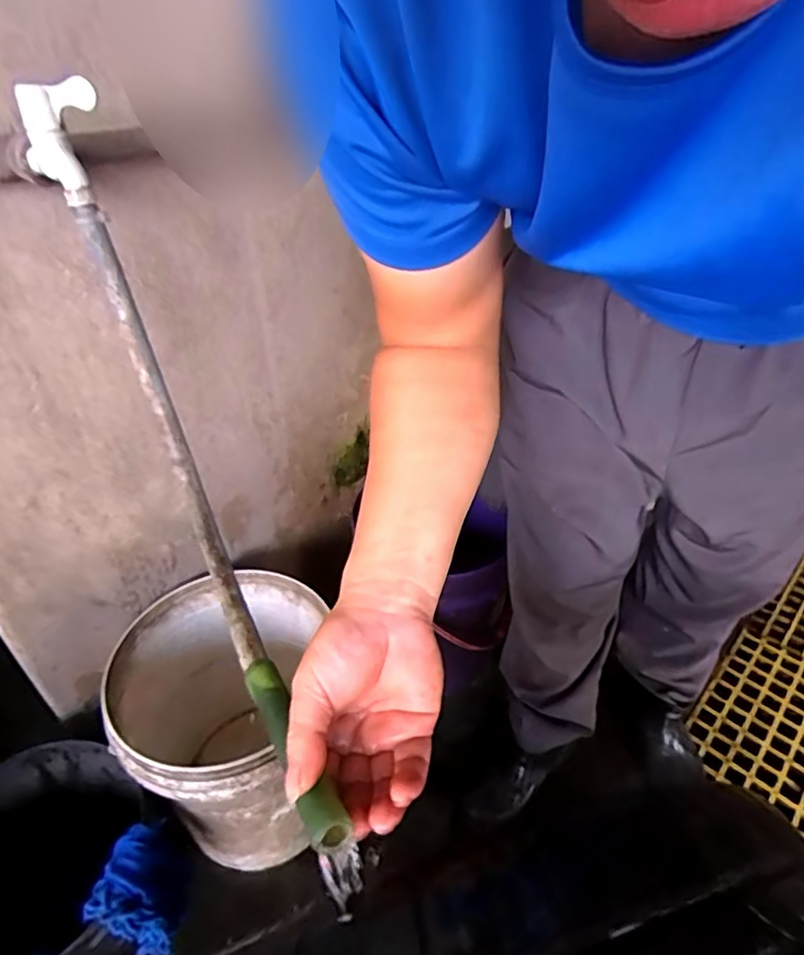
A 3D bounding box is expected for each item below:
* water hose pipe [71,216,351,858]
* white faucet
[{"bbox_3d":[-0.151,0.029,0.429,0.023,0.209,0.475,-21,62,-21],"label":"water hose pipe"},{"bbox_3d":[-0.266,-0.266,0.445,0.062,0.075,0.065,-22,42,-22],"label":"white faucet"}]

